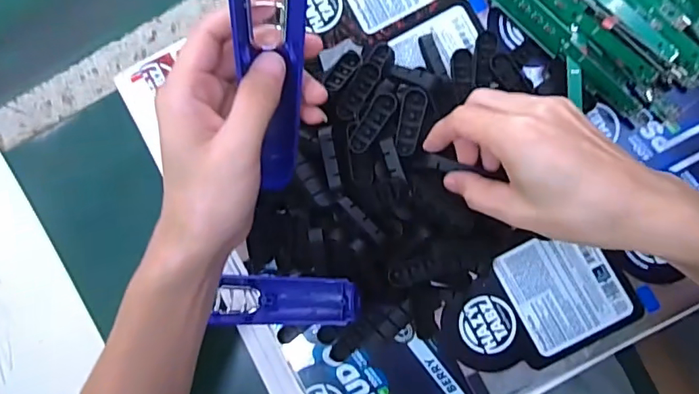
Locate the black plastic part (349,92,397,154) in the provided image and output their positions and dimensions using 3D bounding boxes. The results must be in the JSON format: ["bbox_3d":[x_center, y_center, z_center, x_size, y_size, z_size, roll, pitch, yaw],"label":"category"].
[{"bbox_3d":[0.017,-0.053,0.362,0.016,0.007,0.049,32,89,4],"label":"black plastic part"}]

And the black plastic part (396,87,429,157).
[{"bbox_3d":[0.044,-0.054,0.359,0.017,0.006,0.048,13,88,3],"label":"black plastic part"}]

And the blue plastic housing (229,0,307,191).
[{"bbox_3d":[-0.041,-0.081,0.279,0.037,0.033,0.174,-1,130,-3],"label":"blue plastic housing"}]

